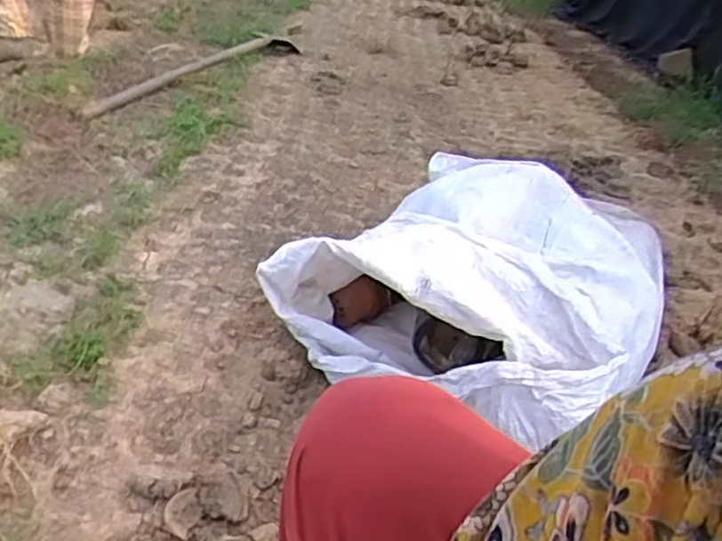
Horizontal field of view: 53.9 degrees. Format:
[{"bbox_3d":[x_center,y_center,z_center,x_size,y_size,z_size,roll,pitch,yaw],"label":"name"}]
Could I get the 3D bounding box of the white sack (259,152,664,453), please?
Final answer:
[{"bbox_3d":[0.218,0.013,1.182,0.517,0.261,0.576,24,35,27],"label":"white sack"}]

